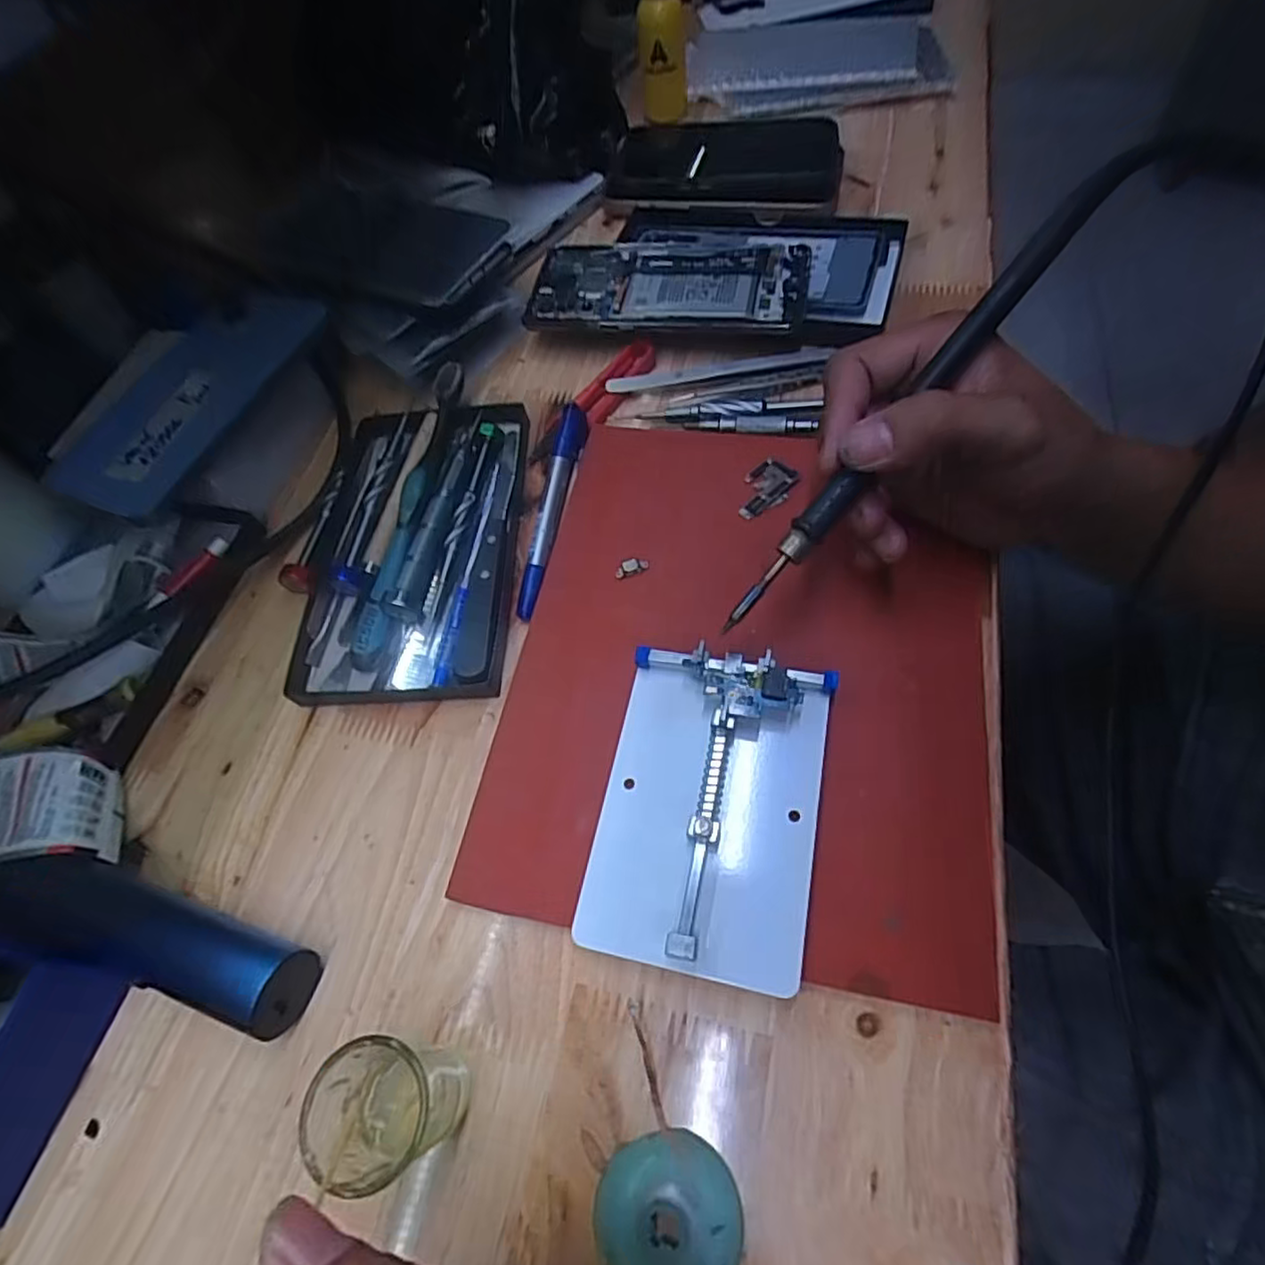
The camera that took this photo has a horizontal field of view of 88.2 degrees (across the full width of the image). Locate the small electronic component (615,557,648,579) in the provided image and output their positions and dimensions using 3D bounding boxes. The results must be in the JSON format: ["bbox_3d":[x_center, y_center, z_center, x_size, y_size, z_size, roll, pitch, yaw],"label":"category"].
[{"bbox_3d":[0.000,-0.031,0.311,0.016,0.004,0.008,-16,61,-2],"label":"small electronic component"}]

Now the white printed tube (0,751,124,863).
[{"bbox_3d":[-0.264,0.078,0.273,0.099,0.033,0.042,-8,61,3],"label":"white printed tube"}]

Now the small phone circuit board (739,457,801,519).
[{"bbox_3d":[0.064,-0.072,0.322,0.034,0.007,0.025,-36,63,-12],"label":"small phone circuit board"}]

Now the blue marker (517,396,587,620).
[{"bbox_3d":[-0.041,-0.066,0.329,0.016,0.015,0.125,4,62,10],"label":"blue marker"}]

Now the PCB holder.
[{"bbox_3d":[0.029,0.064,0.247,0.080,0.024,0.115,9,63,12],"label":"PCB holder"}]

